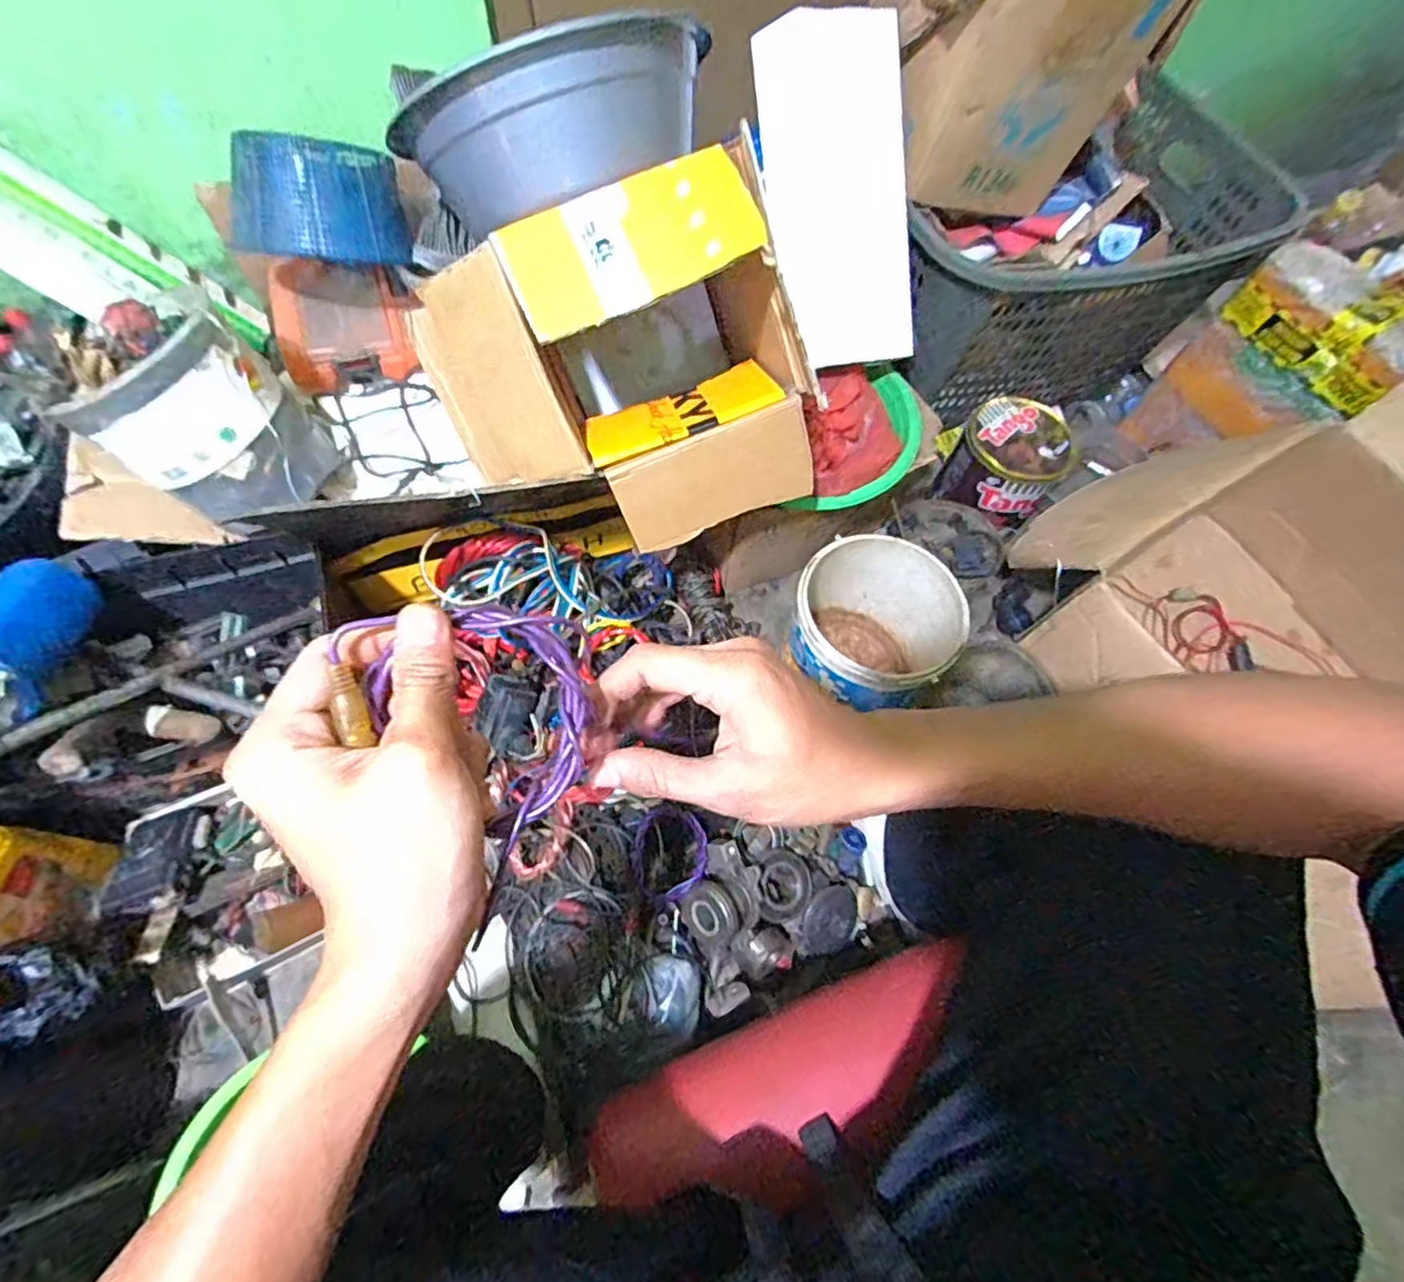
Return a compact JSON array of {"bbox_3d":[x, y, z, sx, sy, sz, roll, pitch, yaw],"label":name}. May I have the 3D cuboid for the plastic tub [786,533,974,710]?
[{"bbox_3d":[0.190,-0.002,0.757,0.179,0.187,0.179,39,68,14],"label":"plastic tub"}]

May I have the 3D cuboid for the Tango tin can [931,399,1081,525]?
[{"bbox_3d":[0.432,-0.256,0.895,0.146,0.113,0.162,39,68,14],"label":"Tango tin can"}]

